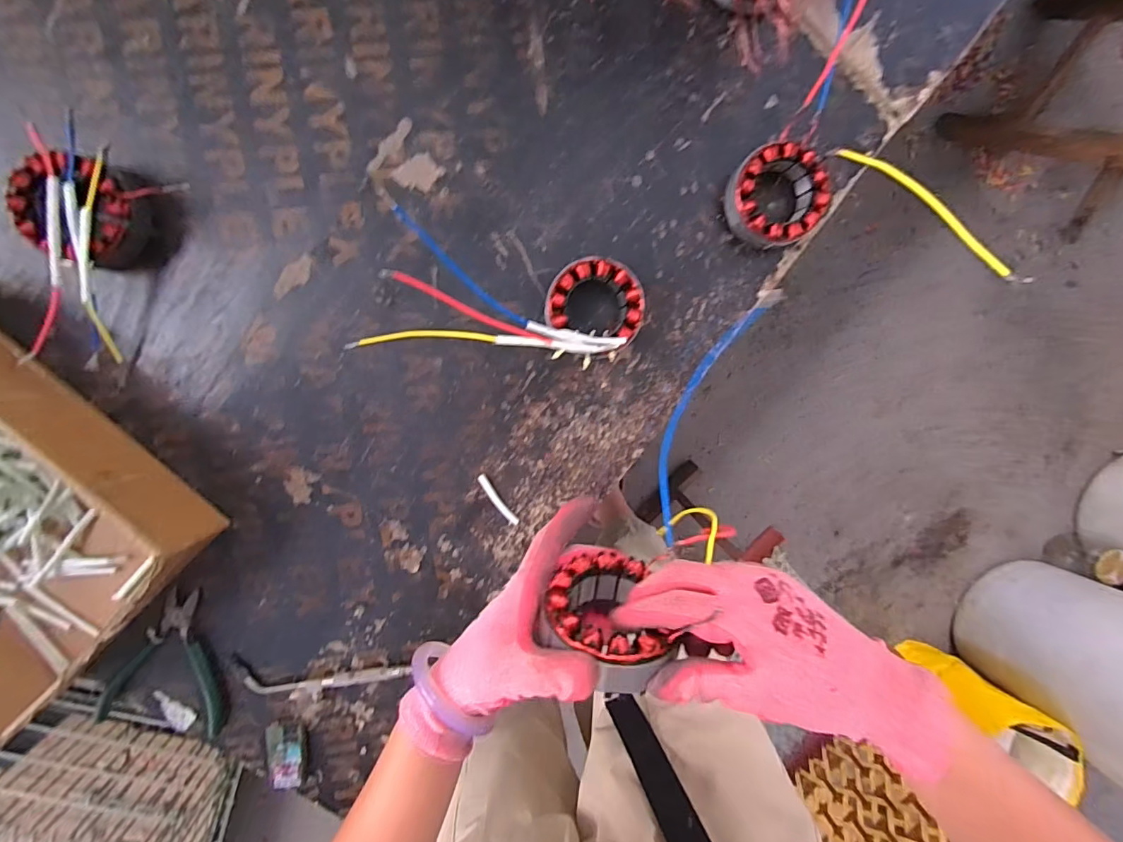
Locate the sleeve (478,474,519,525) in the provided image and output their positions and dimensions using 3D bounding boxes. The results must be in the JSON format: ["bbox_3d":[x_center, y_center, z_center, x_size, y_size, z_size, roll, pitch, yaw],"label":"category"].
[{"bbox_3d":[-0.064,0.081,0.488,0.010,0.004,0.062,-35,99,1],"label":"sleeve"}]

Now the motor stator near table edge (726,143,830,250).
[{"bbox_3d":[0.199,-0.208,0.454,0.084,0.041,0.086,-1,98,-5],"label":"motor stator near table edge"}]

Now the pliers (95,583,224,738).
[{"bbox_3d":[-0.394,0.239,0.471,0.102,0.016,0.149,-2,98,-5],"label":"pliers"}]

